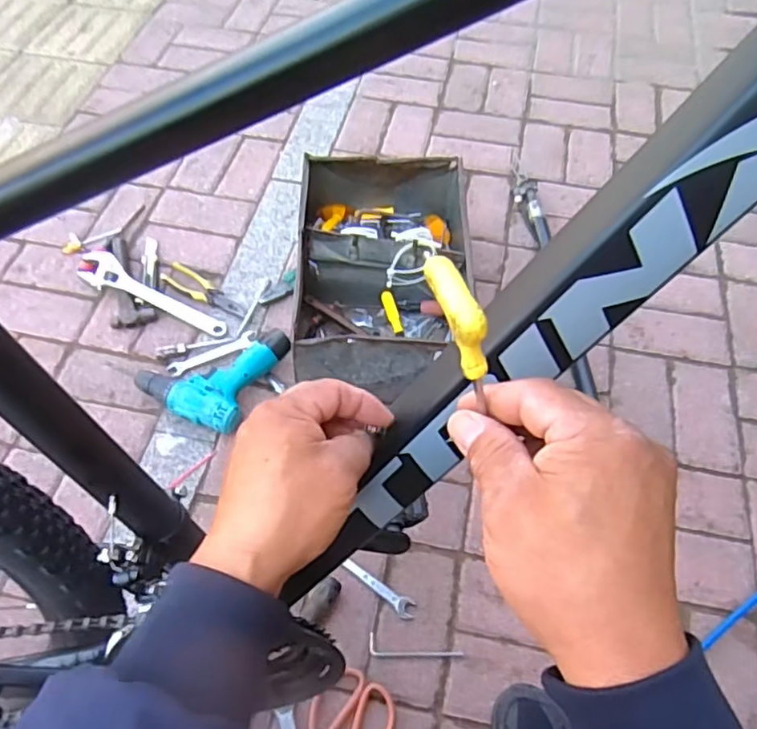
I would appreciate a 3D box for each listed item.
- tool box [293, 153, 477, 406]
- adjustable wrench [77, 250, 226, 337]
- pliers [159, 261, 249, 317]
[{"bbox_3d":[0.010,-0.146,1.002,0.270,0.176,0.420,3,58,0],"label":"tool box"},{"bbox_3d":[-0.394,-0.121,1.082,0.284,0.021,0.070,27,60,0],"label":"adjustable wrench"},{"bbox_3d":[-0.311,-0.130,1.106,0.177,0.019,0.049,29,62,15],"label":"pliers"}]

